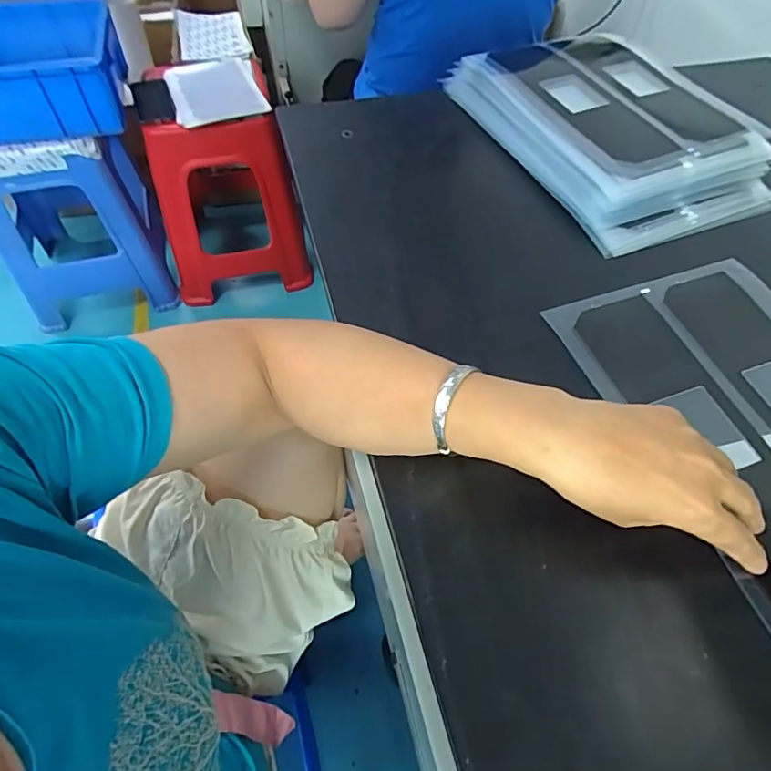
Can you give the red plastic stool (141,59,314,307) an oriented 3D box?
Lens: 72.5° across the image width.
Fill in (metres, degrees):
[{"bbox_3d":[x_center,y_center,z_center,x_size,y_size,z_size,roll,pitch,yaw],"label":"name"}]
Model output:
[{"bbox_3d":[-0.400,-0.516,1.391,0.351,0.489,0.351,-4,57,-5],"label":"red plastic stool"}]

